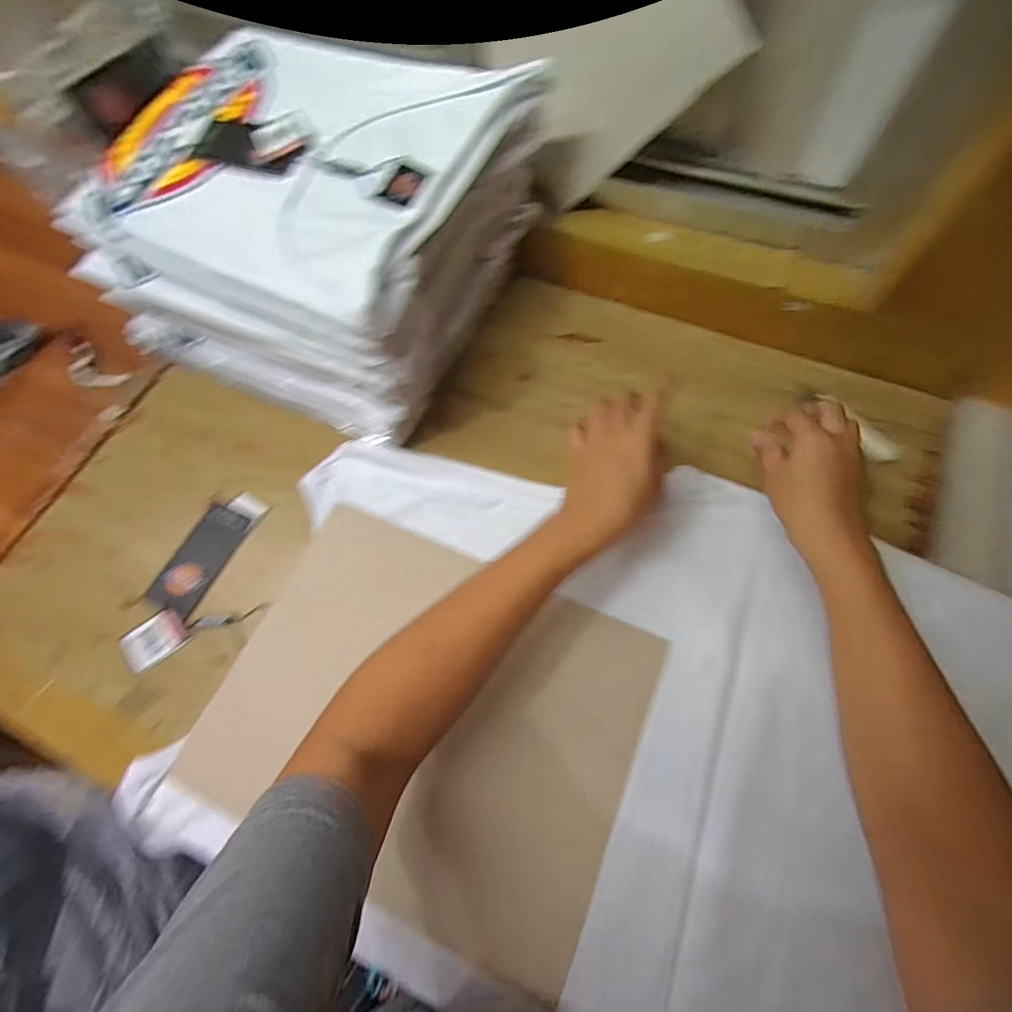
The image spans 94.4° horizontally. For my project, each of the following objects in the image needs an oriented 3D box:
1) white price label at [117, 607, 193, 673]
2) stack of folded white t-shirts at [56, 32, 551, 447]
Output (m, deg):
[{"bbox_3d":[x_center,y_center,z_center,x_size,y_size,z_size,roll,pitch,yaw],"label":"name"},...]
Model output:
[{"bbox_3d":[-0.304,0.117,0.407,0.052,0.015,0.035,-34,70,-10],"label":"white price label"},{"bbox_3d":[-0.181,-0.256,0.456,0.354,0.185,0.286,24,72,12],"label":"stack of folded white t-shirts"}]

